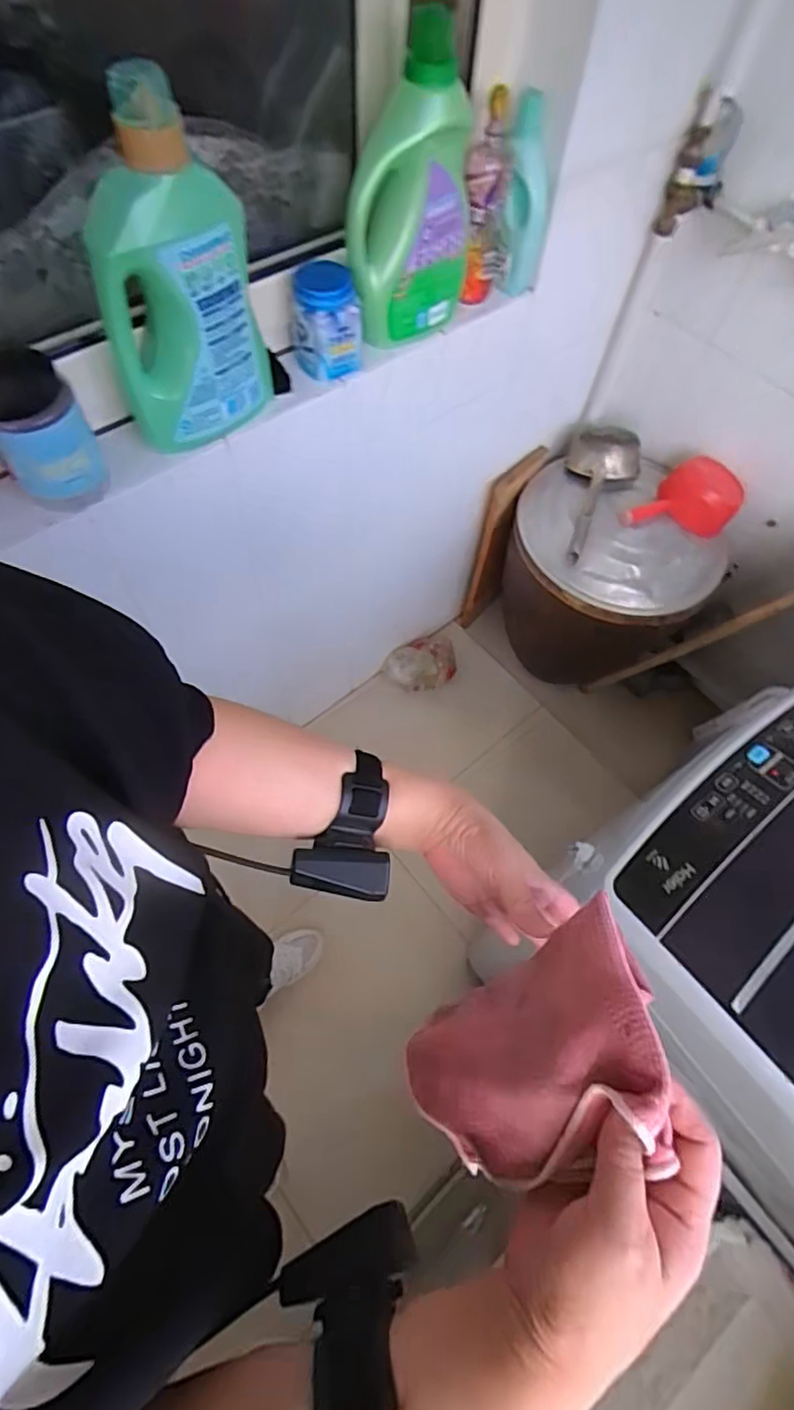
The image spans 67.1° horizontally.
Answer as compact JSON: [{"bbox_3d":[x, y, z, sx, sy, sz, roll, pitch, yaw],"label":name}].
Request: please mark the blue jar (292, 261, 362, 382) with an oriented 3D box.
[{"bbox_3d":[-0.097,-0.535,0.840,0.082,0.120,0.078,1,62,-1],"label":"blue jar"}]

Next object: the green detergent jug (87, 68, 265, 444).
[{"bbox_3d":[-0.243,-0.449,0.654,0.166,0.342,0.117,-12,63,-8],"label":"green detergent jug"}]

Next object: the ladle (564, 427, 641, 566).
[{"bbox_3d":[0.441,-0.487,1.335,0.169,0.095,0.359,20,64,9],"label":"ladle"}]

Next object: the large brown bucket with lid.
[{"bbox_3d":[0.494,-0.288,1.558,0.457,0.539,0.401,16,63,6],"label":"large brown bucket with lid"}]

